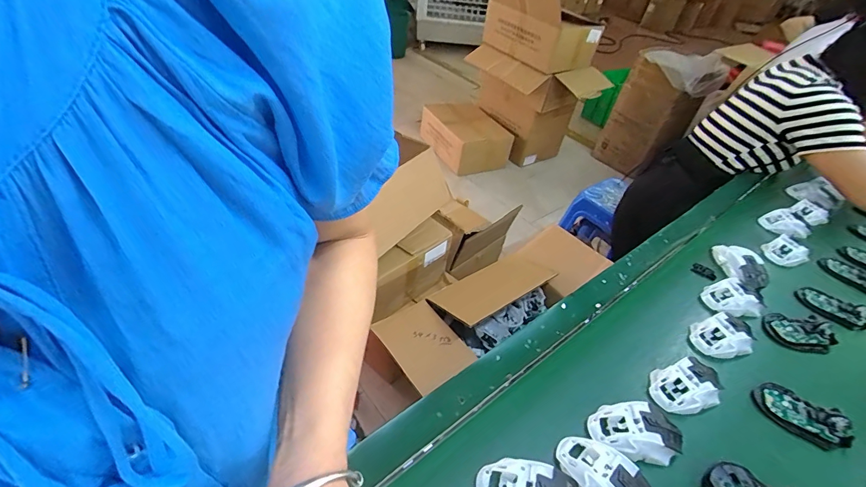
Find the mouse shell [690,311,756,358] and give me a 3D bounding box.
[{"bbox_3d":[0.446,0.143,0.620,0.078,0.033,0.060,-7,43,-16],"label":"mouse shell"}]

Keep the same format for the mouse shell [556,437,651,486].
[{"bbox_3d":[0.196,0.267,0.452,0.062,0.035,0.113,-26,51,-32],"label":"mouse shell"}]

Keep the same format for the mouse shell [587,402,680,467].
[{"bbox_3d":[0.250,0.229,0.490,0.106,0.031,0.059,10,41,3],"label":"mouse shell"}]

